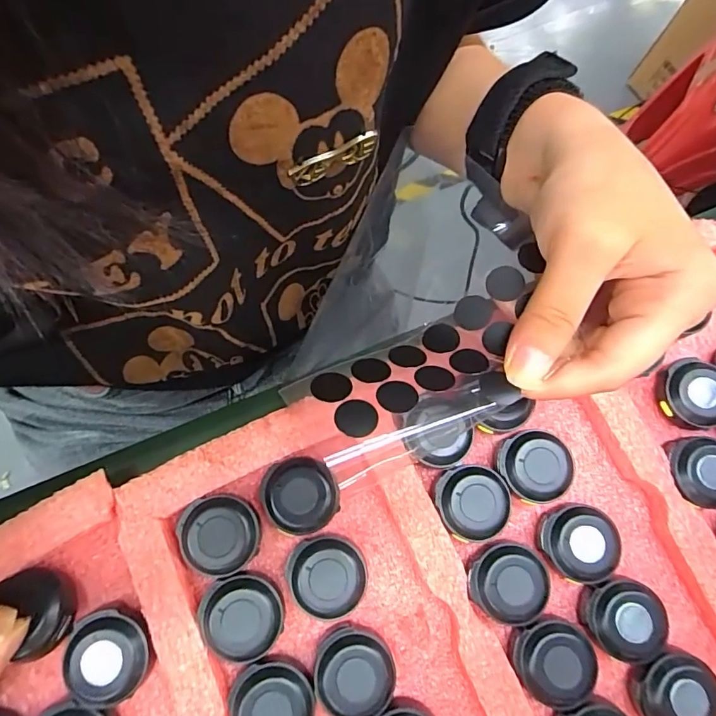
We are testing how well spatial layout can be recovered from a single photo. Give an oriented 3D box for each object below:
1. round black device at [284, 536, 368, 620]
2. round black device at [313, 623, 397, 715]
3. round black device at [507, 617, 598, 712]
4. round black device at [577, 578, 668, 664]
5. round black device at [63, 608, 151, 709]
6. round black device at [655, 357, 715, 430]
[{"bbox_3d":[-0.012,0.083,0.183,0.028,0.011,0.028,1,74,-2],"label":"round black device"},{"bbox_3d":[-0.001,0.115,0.176,0.028,0.012,0.030,1,74,-2],"label":"round black device"},{"bbox_3d":[0.074,0.114,0.179,0.031,0.010,0.028,35,75,8],"label":"round black device"},{"bbox_3d":[0.104,0.101,0.184,0.031,0.012,0.027,31,75,7],"label":"round black device"},{"bbox_3d":[-0.088,0.106,0.170,0.027,0.012,0.030,-11,75,-5],"label":"round black device"},{"bbox_3d":[0.149,0.015,0.209,0.030,0.011,0.030,1,74,-2],"label":"round black device"}]

